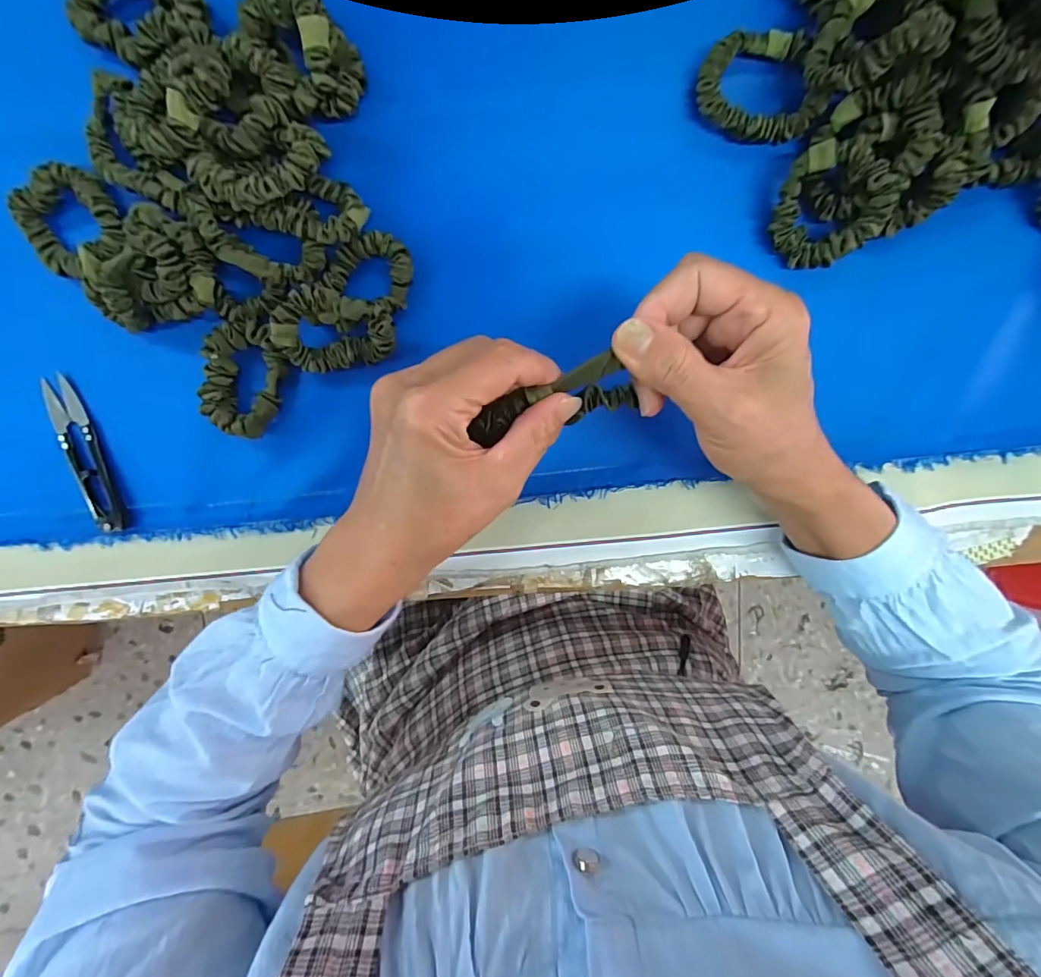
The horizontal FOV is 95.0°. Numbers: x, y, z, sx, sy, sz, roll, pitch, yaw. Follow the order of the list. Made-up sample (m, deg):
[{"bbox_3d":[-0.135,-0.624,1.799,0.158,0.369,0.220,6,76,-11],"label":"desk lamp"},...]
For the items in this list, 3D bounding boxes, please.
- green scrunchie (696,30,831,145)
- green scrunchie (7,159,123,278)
[{"bbox_3d":[0.139,-0.231,0.273,0.074,0.014,0.049,-2,97,-3],"label":"green scrunchie"},{"bbox_3d":[-0.265,-0.156,0.282,0.053,0.014,0.055,0,97,-3],"label":"green scrunchie"}]

